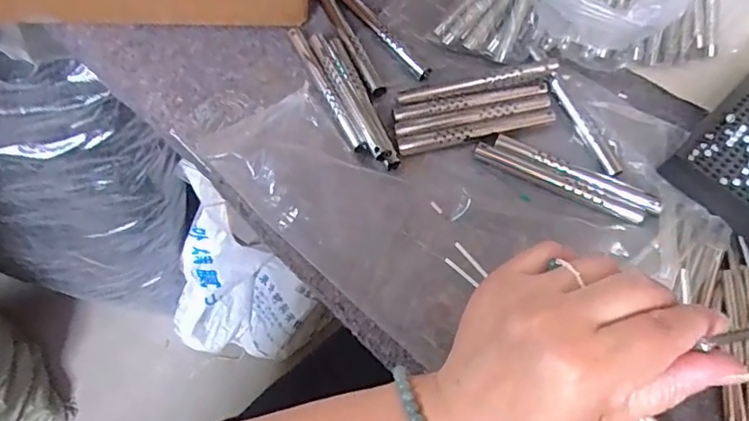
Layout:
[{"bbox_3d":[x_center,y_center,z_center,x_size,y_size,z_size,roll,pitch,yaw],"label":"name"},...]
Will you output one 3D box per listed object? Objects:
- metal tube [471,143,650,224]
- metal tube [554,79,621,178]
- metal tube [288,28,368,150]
[{"bbox_3d":[0.118,-0.019,0.344,0.110,0.008,0.013,26,67,10],"label":"metal tube"},{"bbox_3d":[0.141,-0.057,0.356,0.010,0.006,0.079,-20,67,-10],"label":"metal tube"},{"bbox_3d":[-0.034,-0.084,0.367,0.009,0.008,0.112,-24,68,-12],"label":"metal tube"}]

